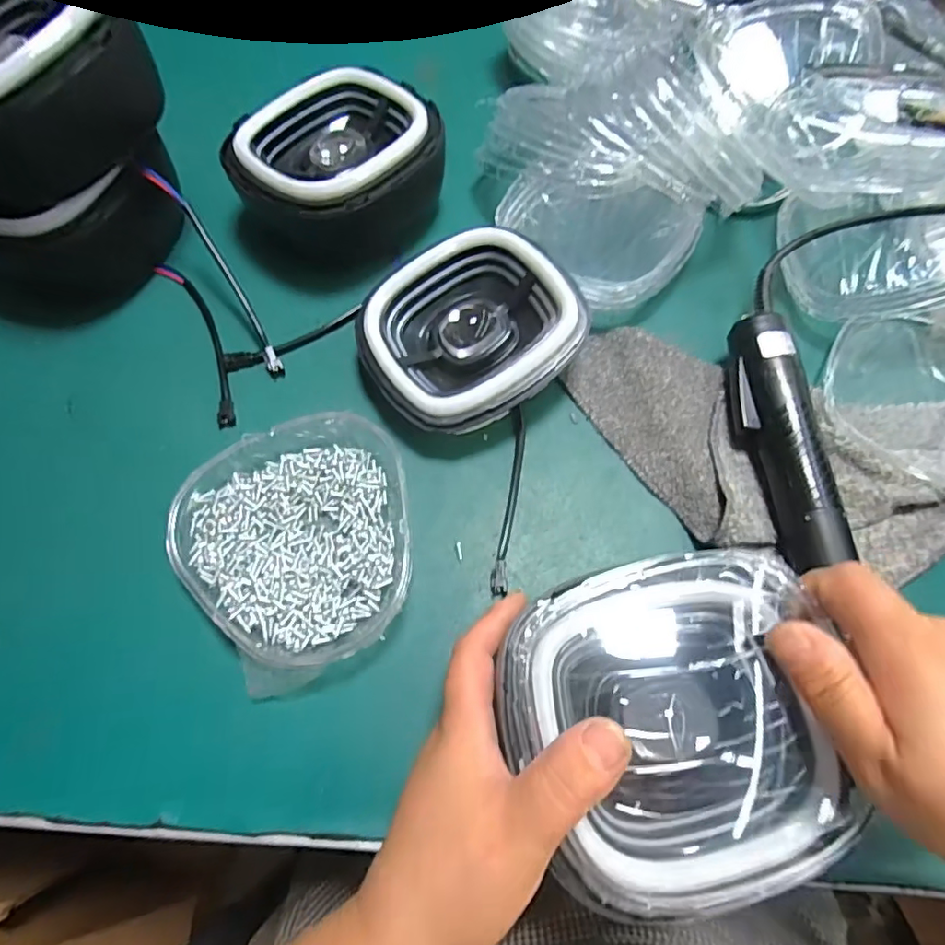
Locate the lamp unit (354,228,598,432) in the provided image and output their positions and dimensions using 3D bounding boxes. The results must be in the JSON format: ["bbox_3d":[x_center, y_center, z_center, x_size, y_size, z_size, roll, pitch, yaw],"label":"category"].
[{"bbox_3d":[-0.001,-0.094,0.381,0.142,0.052,0.127,-27,69,-10],"label":"lamp unit"}]

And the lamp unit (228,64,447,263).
[{"bbox_3d":[-0.096,-0.221,0.431,0.130,0.074,0.151,34,71,15],"label":"lamp unit"}]

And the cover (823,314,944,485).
[{"bbox_3d":[0.302,-0.051,0.372,0.125,0.025,0.132,25,69,12],"label":"cover"}]

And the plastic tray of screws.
[{"bbox_3d":[-0.107,0.037,0.340,0.131,0.028,0.146,-6,66,-1],"label":"plastic tray of screws"}]

